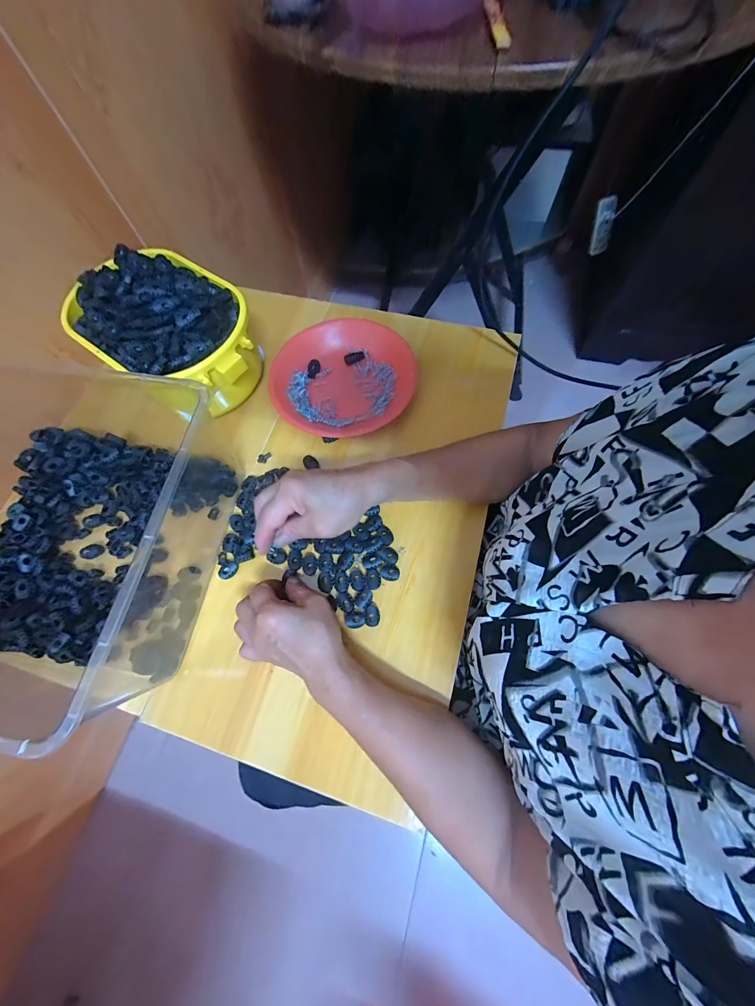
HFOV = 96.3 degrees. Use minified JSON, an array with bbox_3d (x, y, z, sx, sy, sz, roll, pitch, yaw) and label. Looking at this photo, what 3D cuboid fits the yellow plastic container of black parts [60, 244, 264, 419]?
[{"bbox_3d":[-0.254,-0.212,0.428,0.227,0.103,0.164,32,74,14],"label":"yellow plastic container of black parts"}]

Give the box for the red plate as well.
[{"bbox_3d":[-0.046,-0.171,0.466,0.173,0.026,0.191,37,76,15],"label":"red plate"}]

